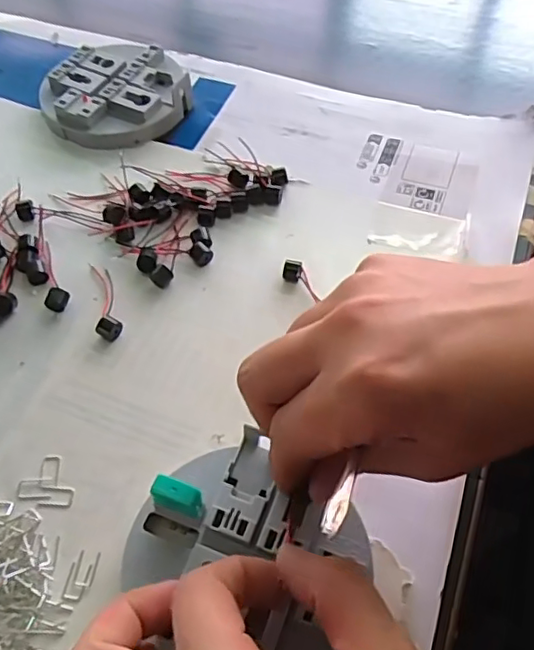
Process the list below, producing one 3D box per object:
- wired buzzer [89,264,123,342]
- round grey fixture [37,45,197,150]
[{"bbox_3d":[-0.094,-0.016,0.337,0.014,0.008,0.056,-17,56,-11],"label":"wired buzzer"},{"bbox_3d":[-0.110,-0.168,0.429,0.100,0.024,0.092,0,57,1],"label":"round grey fixture"}]

